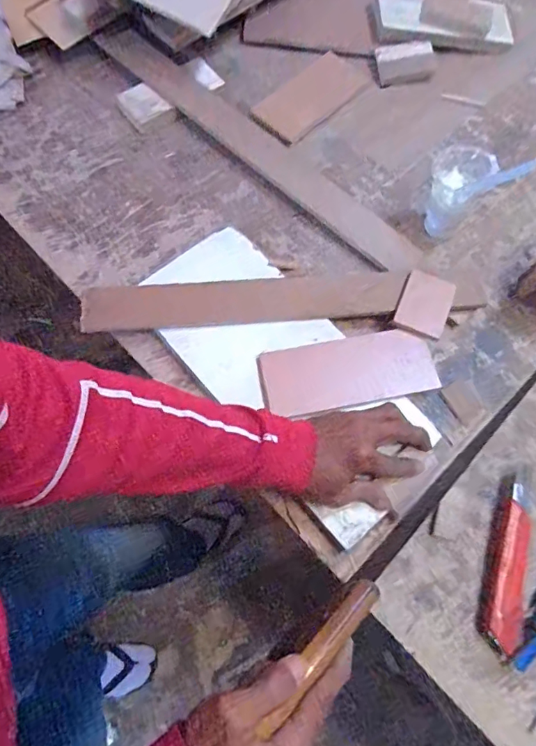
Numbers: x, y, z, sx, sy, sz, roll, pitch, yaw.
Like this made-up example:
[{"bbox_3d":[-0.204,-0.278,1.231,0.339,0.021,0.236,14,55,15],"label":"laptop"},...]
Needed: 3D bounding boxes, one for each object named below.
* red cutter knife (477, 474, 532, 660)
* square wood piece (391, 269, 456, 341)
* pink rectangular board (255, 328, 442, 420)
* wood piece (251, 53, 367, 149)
[{"bbox_3d":[0.232,0.181,0.449,0.035,0.022,0.159,16,70,4],"label":"red cutter knife"},{"bbox_3d":[0.175,-0.077,0.521,0.055,0.005,0.078,21,66,14],"label":"square wood piece"},{"bbox_3d":[0.084,-0.001,0.499,0.180,0.005,0.075,-12,76,0],"label":"pink rectangular board"},{"bbox_3d":[0.061,-0.392,0.664,0.081,0.008,0.179,42,73,13],"label":"wood piece"}]

